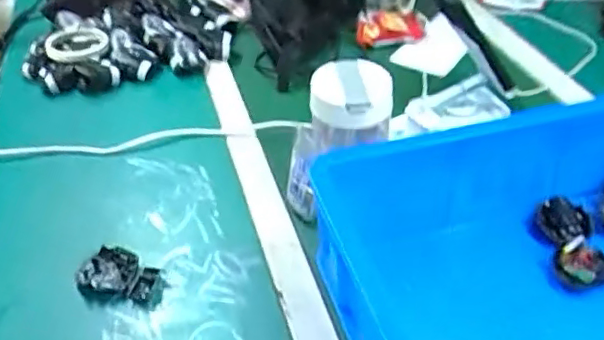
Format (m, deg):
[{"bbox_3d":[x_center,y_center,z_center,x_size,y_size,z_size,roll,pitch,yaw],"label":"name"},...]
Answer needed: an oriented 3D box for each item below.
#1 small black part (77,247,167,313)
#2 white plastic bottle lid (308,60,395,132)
[{"bbox_3d":[-0.176,0.104,0.614,0.088,0.018,0.046,10,41,17],"label":"small black part"},{"bbox_3d":[0.054,-0.077,0.618,0.068,0.045,0.071,17,43,24],"label":"white plastic bottle lid"}]

